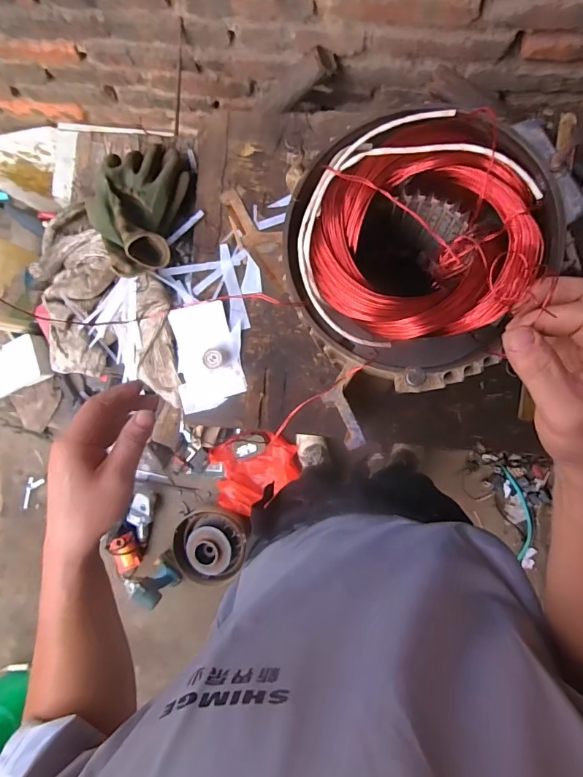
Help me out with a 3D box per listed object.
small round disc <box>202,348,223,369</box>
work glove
[{"bbox_3d":[-0.115,-0.044,0.633,0.028,0.027,0.030,0,90,7],"label":"small round disc"},{"bbox_3d":[-0.221,-0.261,0.610,0.112,0.091,0.196,8,91,7],"label":"work glove"}]

